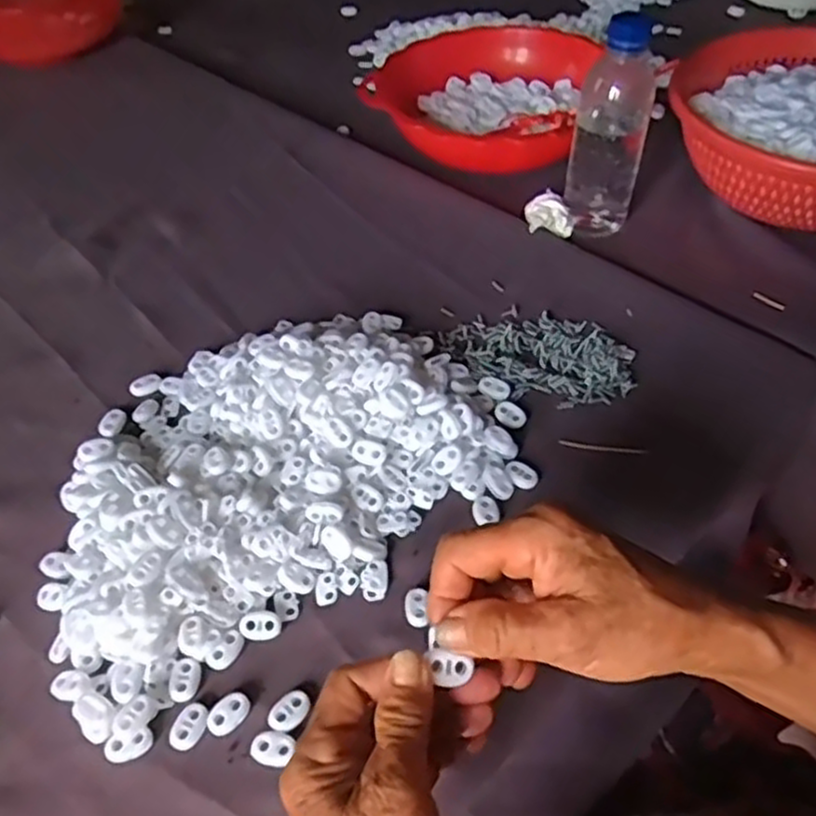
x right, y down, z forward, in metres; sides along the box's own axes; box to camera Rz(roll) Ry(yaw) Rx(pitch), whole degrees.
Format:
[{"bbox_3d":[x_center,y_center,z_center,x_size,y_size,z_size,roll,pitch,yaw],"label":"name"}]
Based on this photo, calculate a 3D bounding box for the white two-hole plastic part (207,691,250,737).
[{"bbox_3d":[-0.091,0.155,0.376,0.023,0.004,0.015,-35,55,-25],"label":"white two-hole plastic part"}]

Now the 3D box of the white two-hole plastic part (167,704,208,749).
[{"bbox_3d":[-0.110,0.160,0.372,0.016,0.004,0.021,26,54,24],"label":"white two-hole plastic part"}]

